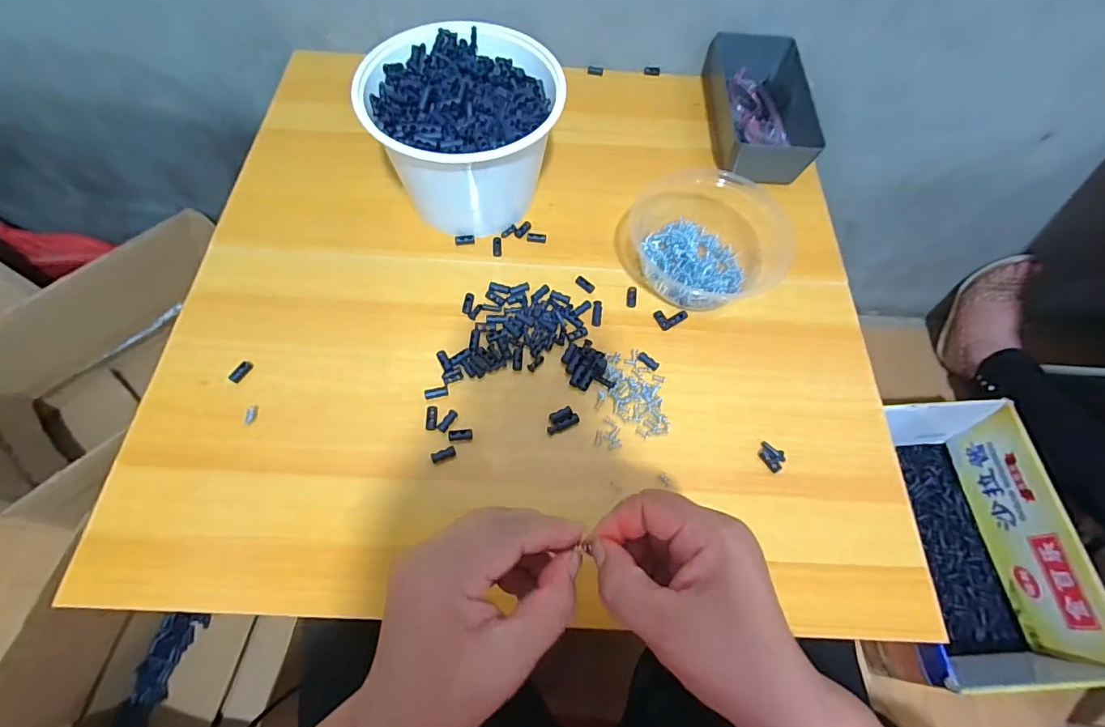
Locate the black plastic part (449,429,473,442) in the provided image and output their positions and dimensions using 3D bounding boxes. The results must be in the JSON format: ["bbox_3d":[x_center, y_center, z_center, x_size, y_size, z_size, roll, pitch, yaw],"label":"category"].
[{"bbox_3d":[-0.071,0.055,0.387,0.018,0.004,0.009,-8,64,-7],"label":"black plastic part"}]

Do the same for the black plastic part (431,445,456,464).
[{"bbox_3d":[-0.083,0.069,0.379,0.018,0.006,0.007,-23,67,-14],"label":"black plastic part"}]

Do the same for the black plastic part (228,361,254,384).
[{"bbox_3d":[-0.252,0.007,0.405,0.008,0.007,0.020,27,65,10],"label":"black plastic part"}]

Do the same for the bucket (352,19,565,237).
[{"bbox_3d":[-0.076,-0.205,0.453,0.159,0.113,0.150,1,63,-3],"label":"bucket"}]

